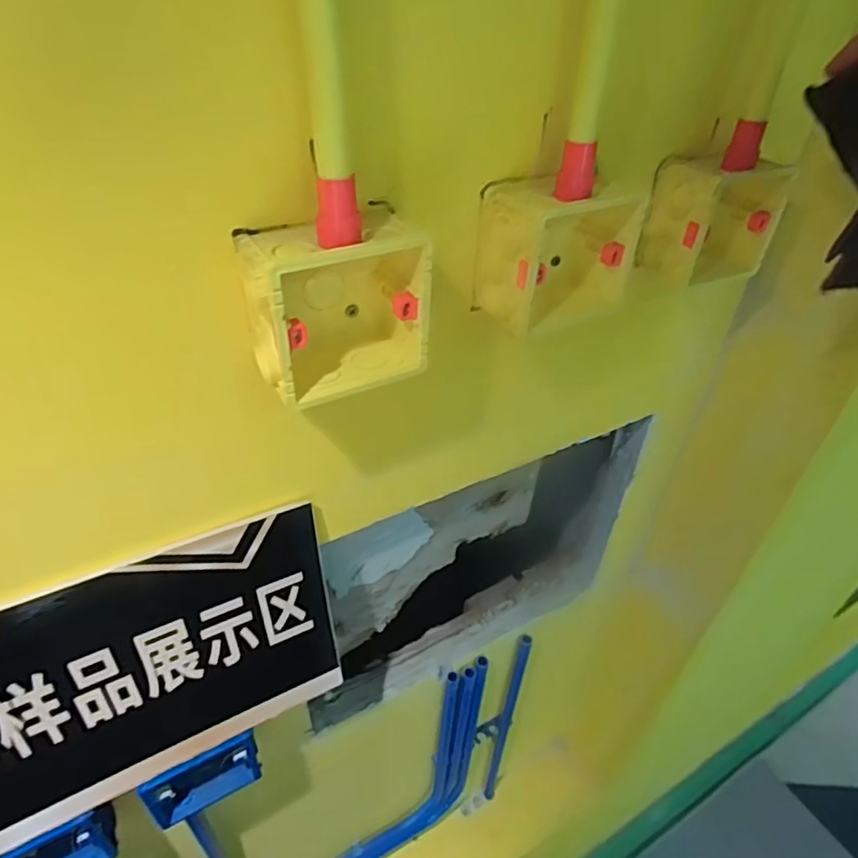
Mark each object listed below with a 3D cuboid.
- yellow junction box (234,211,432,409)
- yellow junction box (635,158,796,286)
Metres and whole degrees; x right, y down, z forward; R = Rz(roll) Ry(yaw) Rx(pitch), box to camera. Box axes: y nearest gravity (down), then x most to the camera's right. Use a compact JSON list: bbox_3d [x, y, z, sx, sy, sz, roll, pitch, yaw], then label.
[{"bbox_3d":[-0.052,-0.065,0.321,0.093,0.082,0.054,-18,44,-24],"label":"yellow junction box"},{"bbox_3d":[0.216,-0.154,0.447,0.099,0.089,0.049,-18,44,-24],"label":"yellow junction box"}]

